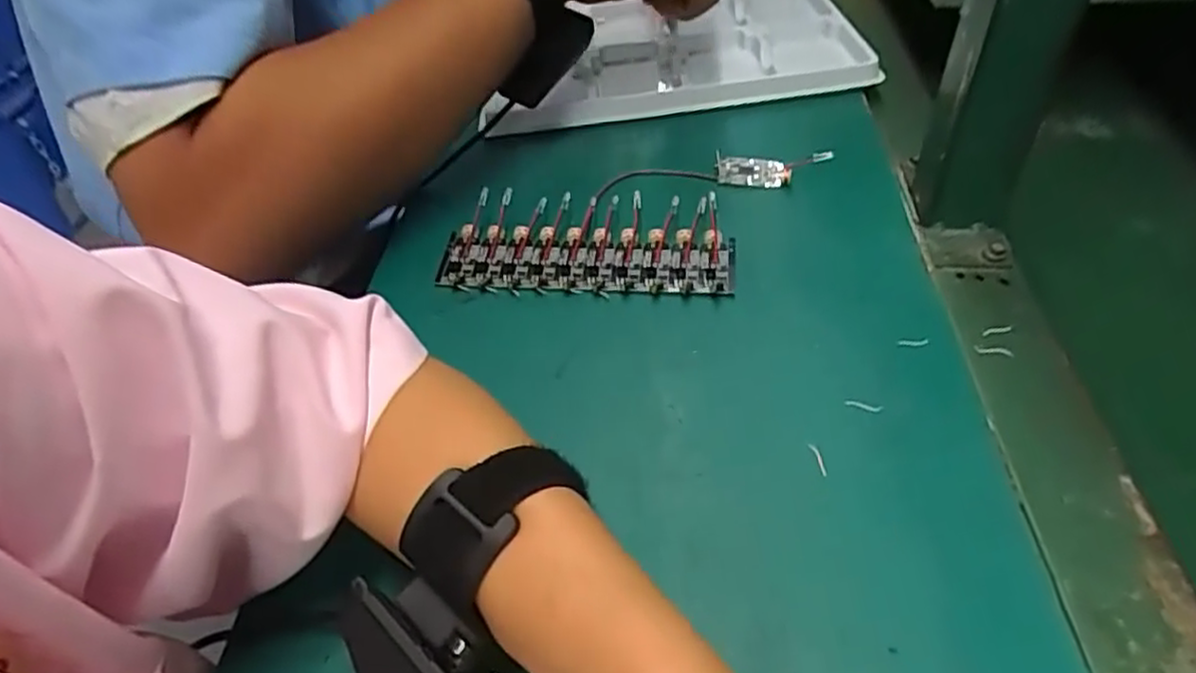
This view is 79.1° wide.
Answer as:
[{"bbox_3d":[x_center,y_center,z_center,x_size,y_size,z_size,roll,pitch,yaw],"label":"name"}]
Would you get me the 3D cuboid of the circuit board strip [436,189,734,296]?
[{"bbox_3d":[-0.007,-0.052,0.409,0.161,0.018,0.065,2,45,7],"label":"circuit board strip"}]

